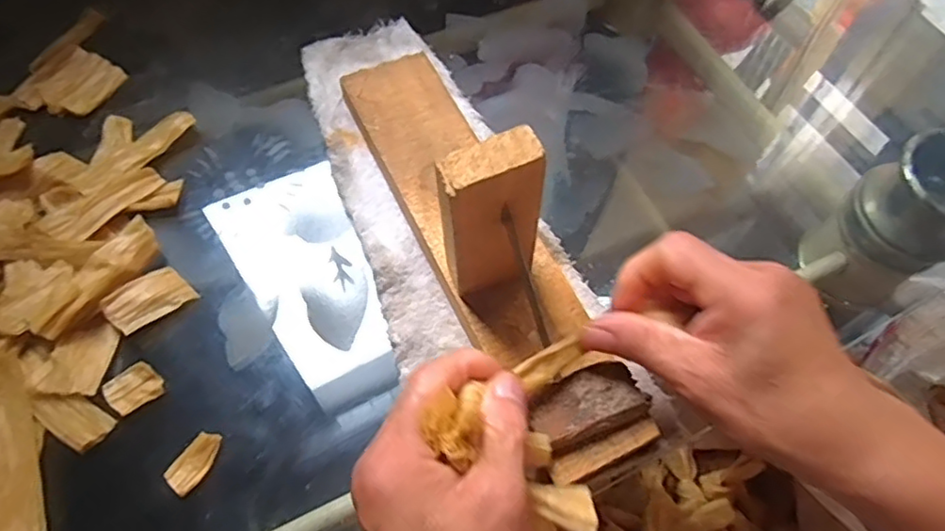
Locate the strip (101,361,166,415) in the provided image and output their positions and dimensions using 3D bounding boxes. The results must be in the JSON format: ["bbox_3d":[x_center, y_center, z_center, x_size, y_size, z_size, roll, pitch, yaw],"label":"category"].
[{"bbox_3d":[-0.173,0.063,0.330,0.022,0.006,0.025,40,66,17],"label":"strip"}]

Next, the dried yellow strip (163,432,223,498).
[{"bbox_3d":[-0.135,0.095,0.314,0.015,0.007,0.030,25,63,10],"label":"dried yellow strip"}]

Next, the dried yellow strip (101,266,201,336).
[{"bbox_3d":[-0.175,0.018,0.349,0.026,0.004,0.042,46,52,6],"label":"dried yellow strip"}]

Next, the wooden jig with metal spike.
[{"bbox_3d":[0.009,-0.038,0.325,0.071,0.123,0.276,-23,65,-15],"label":"wooden jig with metal spike"}]

